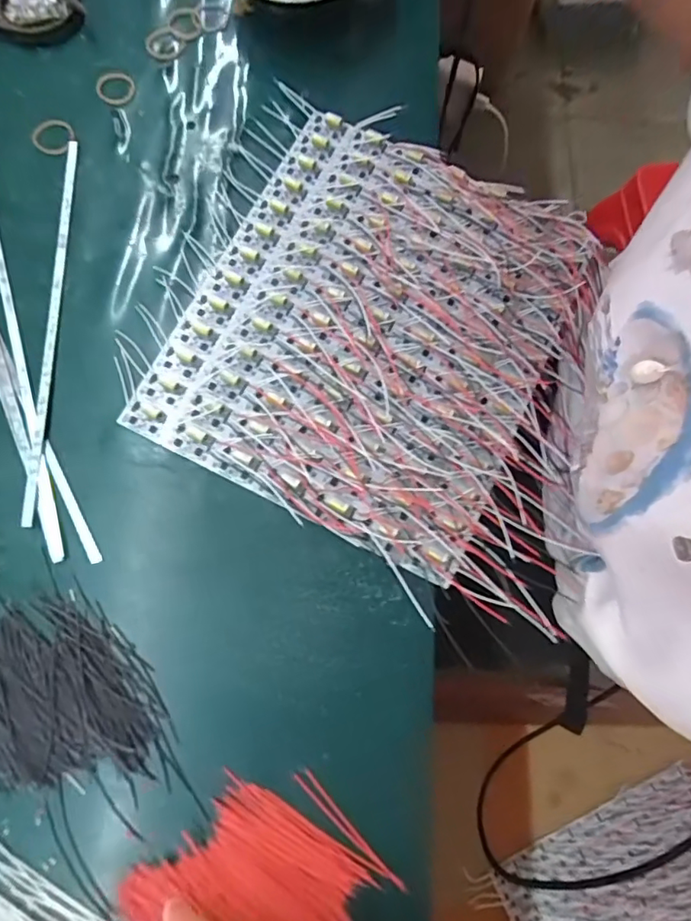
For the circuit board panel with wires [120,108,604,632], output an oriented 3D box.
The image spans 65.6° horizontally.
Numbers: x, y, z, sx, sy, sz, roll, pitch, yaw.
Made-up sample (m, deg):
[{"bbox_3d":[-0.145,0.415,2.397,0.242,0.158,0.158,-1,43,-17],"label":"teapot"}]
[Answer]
[{"bbox_3d":[0.039,-0.093,0.377,0.289,0.009,0.289,24,76,5],"label":"circuit board panel with wires"}]

